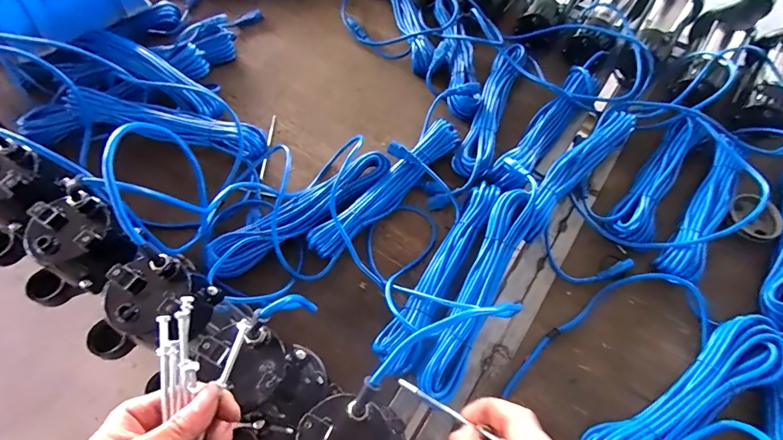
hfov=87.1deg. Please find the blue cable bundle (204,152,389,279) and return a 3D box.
[{"bbox_3d":[-0.145,-0.016,0.686,0.339,0.038,0.063,-32,68,-17],"label":"blue cable bundle"}]

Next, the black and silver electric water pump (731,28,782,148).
[{"bbox_3d":[0.772,-0.281,0.826,0.124,0.107,0.275,32,79,14],"label":"black and silver electric water pump"}]

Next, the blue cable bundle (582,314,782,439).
[{"bbox_3d":[0.417,0.253,0.584,0.360,0.058,0.086,-29,67,-16],"label":"blue cable bundle"}]

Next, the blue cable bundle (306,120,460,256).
[{"bbox_3d":[-0.006,-0.063,0.720,0.066,0.040,0.345,40,68,17],"label":"blue cable bundle"}]

